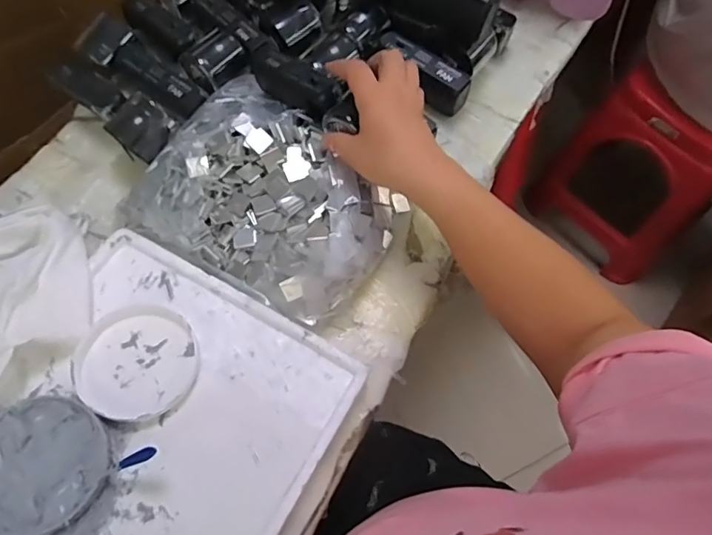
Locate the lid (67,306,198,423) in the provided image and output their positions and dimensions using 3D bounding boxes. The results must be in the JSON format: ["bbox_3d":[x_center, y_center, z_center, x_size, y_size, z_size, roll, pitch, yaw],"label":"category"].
[{"bbox_3d":[-0.184,0.078,0.438,0.102,0.018,0.094,1,65,-1],"label":"lid"}]

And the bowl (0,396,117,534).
[{"bbox_3d":[-0.240,0.149,0.396,0.096,0.015,0.099,1,65,-1],"label":"bowl"}]

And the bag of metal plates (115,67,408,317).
[{"bbox_3d":[-0.077,-0.075,0.495,0.237,0.053,0.188,29,67,11],"label":"bag of metal plates"}]

